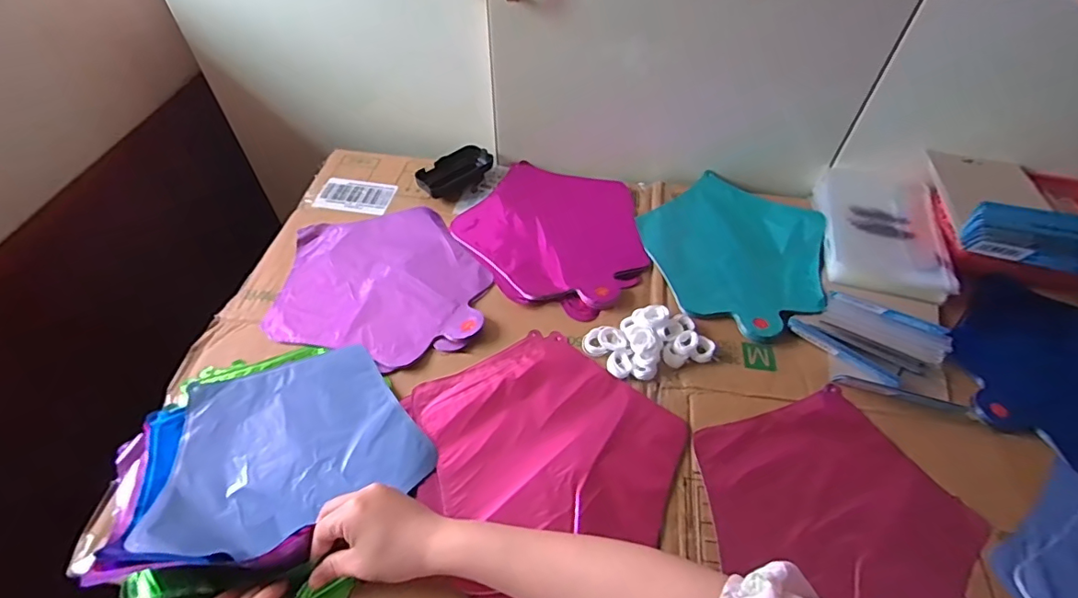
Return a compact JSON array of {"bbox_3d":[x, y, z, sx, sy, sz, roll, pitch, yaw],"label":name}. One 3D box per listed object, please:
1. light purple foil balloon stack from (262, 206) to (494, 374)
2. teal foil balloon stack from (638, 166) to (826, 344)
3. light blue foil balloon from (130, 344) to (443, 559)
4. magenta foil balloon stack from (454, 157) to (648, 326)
[{"bbox_3d":[-0.175,-0.026,0.602,0.225,0.012,0.223,4,52,0],"label":"light purple foil balloon stack"},{"bbox_3d":[0.242,-0.066,0.642,0.221,0.014,0.218,-29,59,-23],"label":"teal foil balloon stack"},{"bbox_3d":[-0.220,0.123,0.472,0.217,0.026,0.166,-16,55,-12],"label":"light blue foil balloon"},{"bbox_3d":[0.026,-0.088,0.661,0.224,0.015,0.227,27,56,17],"label":"magenta foil balloon stack"}]

